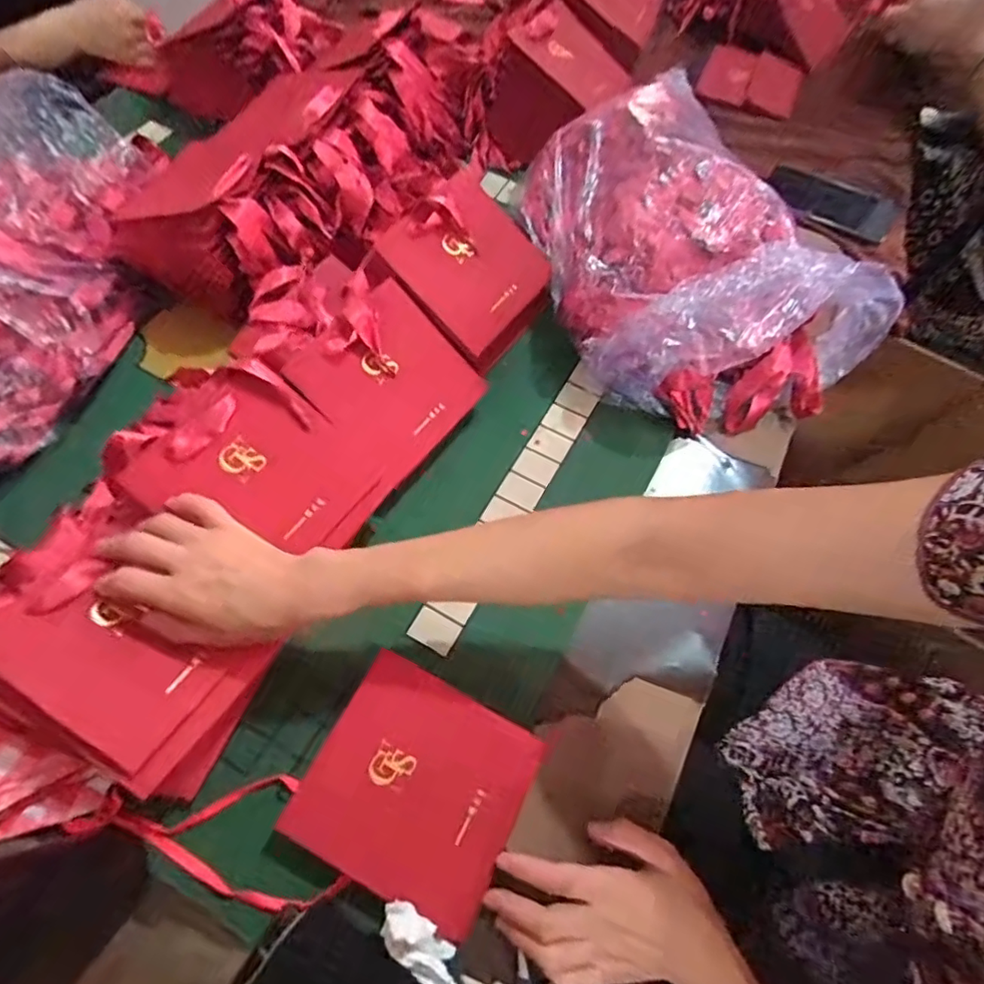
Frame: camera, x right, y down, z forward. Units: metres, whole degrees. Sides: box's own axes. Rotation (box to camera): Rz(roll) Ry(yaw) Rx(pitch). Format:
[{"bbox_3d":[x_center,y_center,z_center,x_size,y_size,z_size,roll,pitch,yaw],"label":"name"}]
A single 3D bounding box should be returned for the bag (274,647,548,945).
[{"bbox_3d":[-0.052,0.214,0.431,0.149,0.011,0.139,31,66,-2],"label":"bag"}]

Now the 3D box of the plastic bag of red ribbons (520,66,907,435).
[{"bbox_3d":[0.184,-0.231,0.602,0.249,0.138,0.372,-34,69,-18],"label":"plastic bag of red ribbons"}]

